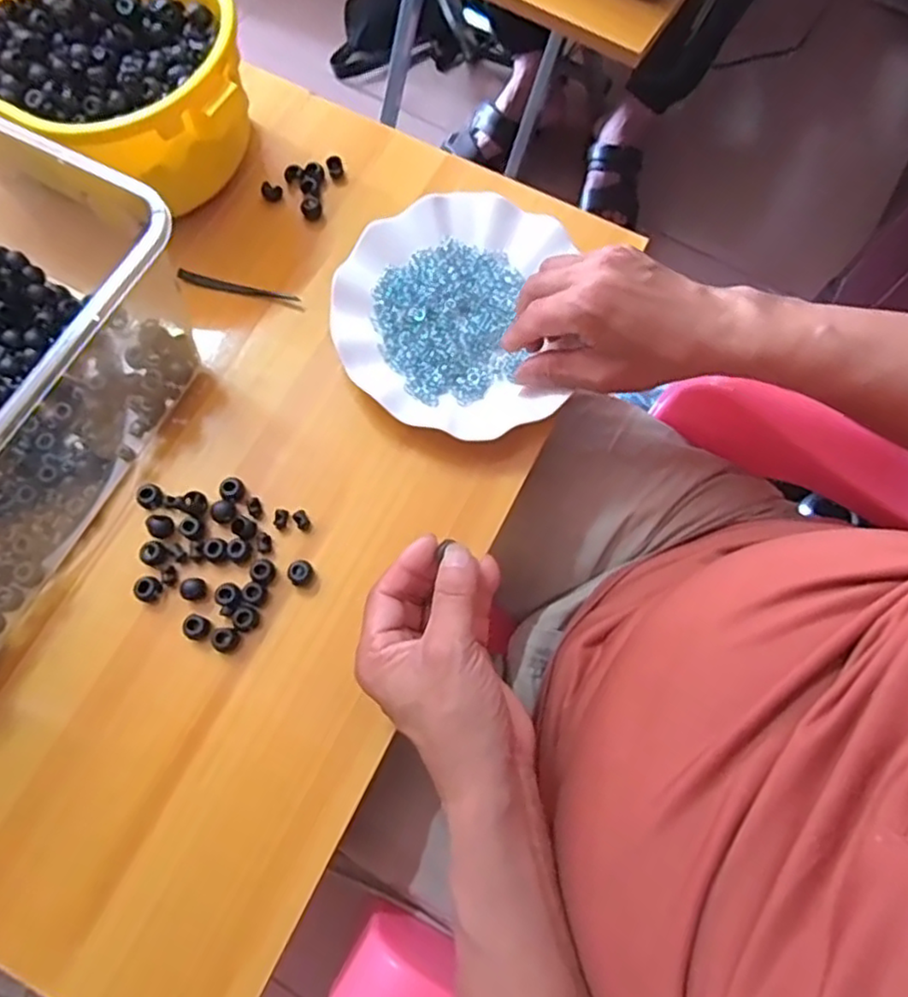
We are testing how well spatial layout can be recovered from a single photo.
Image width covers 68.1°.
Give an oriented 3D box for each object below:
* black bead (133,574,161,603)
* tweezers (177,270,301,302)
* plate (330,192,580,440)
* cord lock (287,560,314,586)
[{"bbox_3d":[-0.190,0.056,0.415,0.014,0.008,0.016,24,73,7],"label":"black bead"},{"bbox_3d":[-0.155,-0.153,0.487,0.087,0.013,0.007,10,72,3],"label":"tweezers"},{"bbox_3d":[-0.003,-0.128,0.465,0.152,0.020,0.180,2,71,0],"label":"plate"},{"bbox_3d":[-0.096,0.046,0.419,0.014,0.010,0.014,0,71,-1],"label":"cord lock"}]

